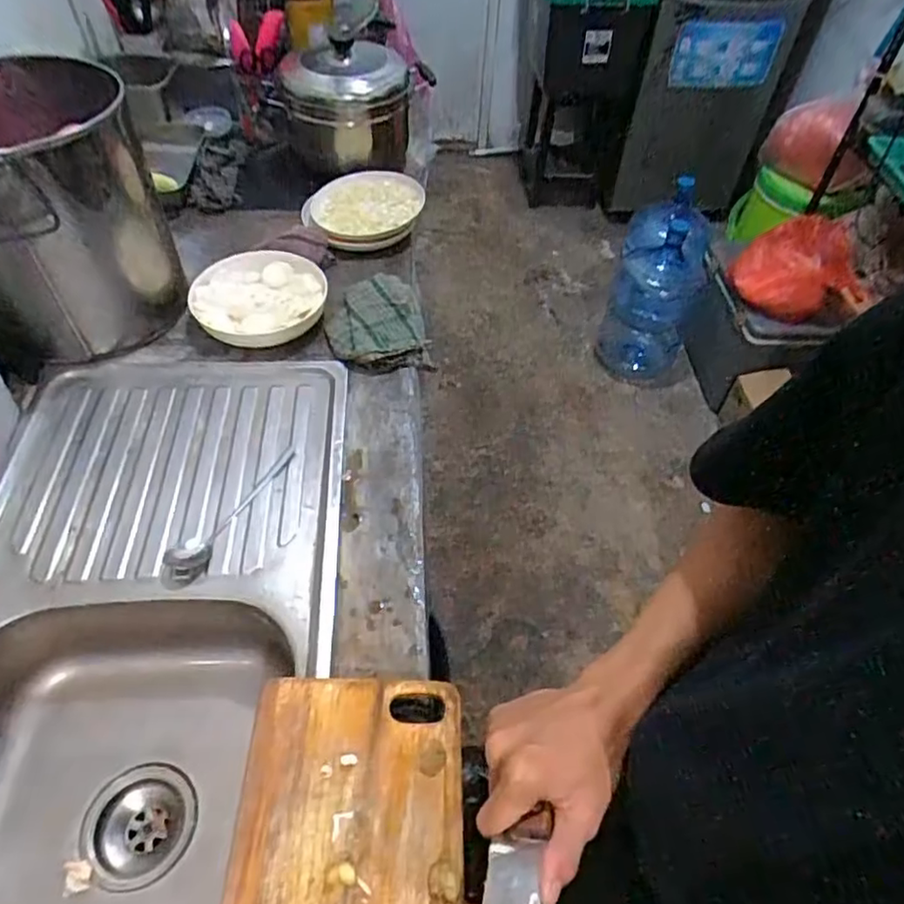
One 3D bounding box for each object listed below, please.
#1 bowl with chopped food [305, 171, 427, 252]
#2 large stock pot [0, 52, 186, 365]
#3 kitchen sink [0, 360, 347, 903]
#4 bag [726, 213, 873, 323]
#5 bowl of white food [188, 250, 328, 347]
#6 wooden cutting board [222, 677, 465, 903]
[{"bbox_3d":[-0.138,-0.386,0.986,0.182,0.055,0.151,-3,51,-6],"label":"bowl with chopped food"},{"bbox_3d":[-0.498,-0.290,0.780,0.238,0.295,0.237,2,51,-2],"label":"large stock pot"},{"bbox_3d":[-0.330,0.210,0.648,0.362,0.190,0.716,1,51,-2],"label":"kitchen sink"},{"bbox_3d":[0.822,-0.446,1.483,0.300,0.151,0.199,-5,51,-7],"label":"bag"},{"bbox_3d":[-0.266,-0.210,0.871,0.174,0.065,0.146,-3,51,-5],"label":"bowl of white food"},{"bbox_3d":[-0.082,0.337,0.479,0.177,0.030,0.310,1,51,-2],"label":"wooden cutting board"}]

